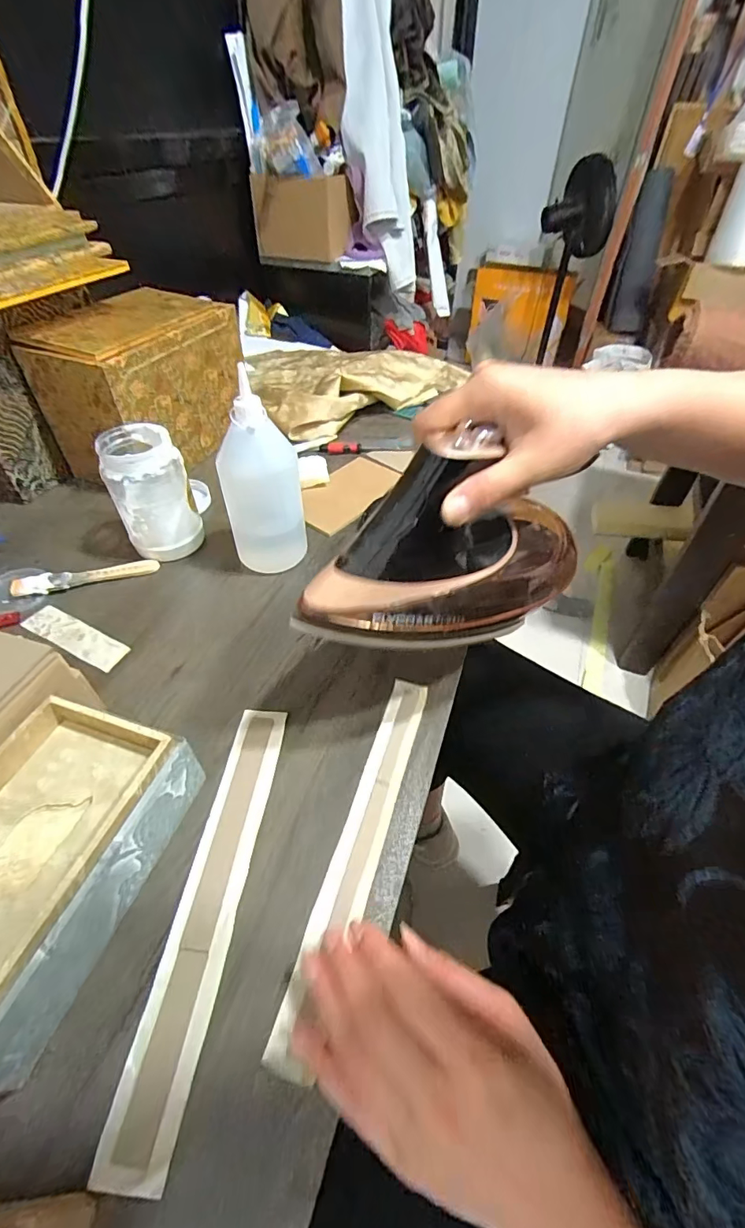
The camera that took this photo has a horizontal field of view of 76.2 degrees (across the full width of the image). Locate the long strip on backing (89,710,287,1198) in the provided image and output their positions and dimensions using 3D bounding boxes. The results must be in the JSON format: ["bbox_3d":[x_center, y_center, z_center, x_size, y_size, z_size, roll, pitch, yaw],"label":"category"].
[{"bbox_3d":[-0.103,0.175,0.309,0.038,0.005,0.254,6,47,3],"label":"long strip on backing"}]

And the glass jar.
[{"bbox_3d":[-0.234,-0.127,0.505,0.073,0.125,0.073,1,47,-1],"label":"glass jar"}]

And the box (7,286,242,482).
[{"bbox_3d":[-0.287,-0.306,0.627,0.132,0.159,0.243,21,50,17],"label":"box"}]

